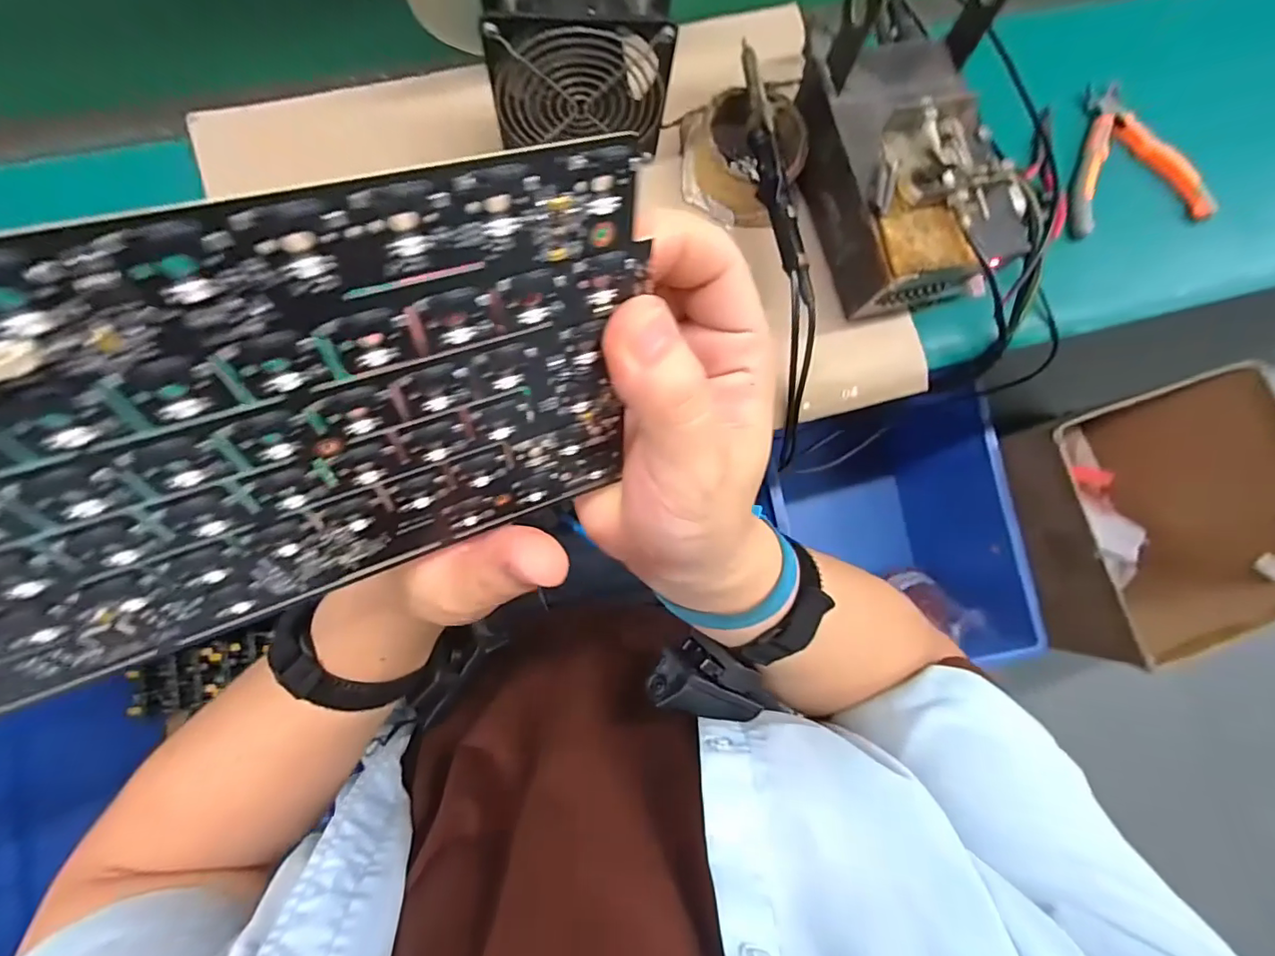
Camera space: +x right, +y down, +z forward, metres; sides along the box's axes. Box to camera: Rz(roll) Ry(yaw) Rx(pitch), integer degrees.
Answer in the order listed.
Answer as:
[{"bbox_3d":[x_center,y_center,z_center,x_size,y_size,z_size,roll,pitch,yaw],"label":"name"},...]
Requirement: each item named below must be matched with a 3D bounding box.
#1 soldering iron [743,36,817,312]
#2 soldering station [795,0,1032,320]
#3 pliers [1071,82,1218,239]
[{"bbox_3d":[0.097,-0.225,0.391,0.022,0.023,0.200,-10,85,-7],"label":"soldering iron"},{"bbox_3d":[0.210,-0.235,0.395,0.146,0.096,0.199,-11,85,-7],"label":"soldering station"},{"bbox_3d":[0.437,-0.290,0.481,0.143,0.021,0.139,-12,85,-7],"label":"pliers"}]

